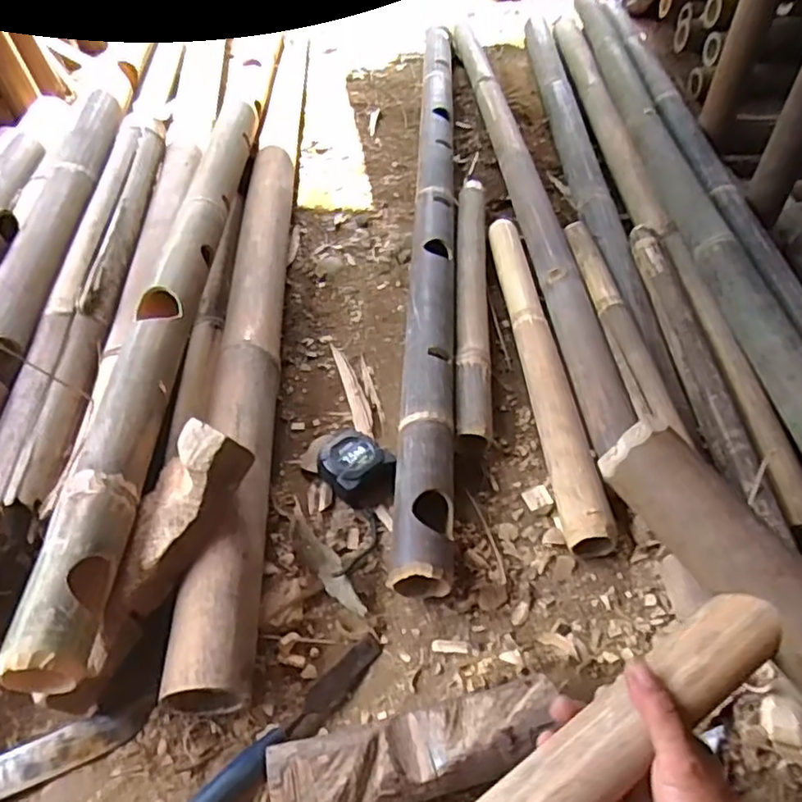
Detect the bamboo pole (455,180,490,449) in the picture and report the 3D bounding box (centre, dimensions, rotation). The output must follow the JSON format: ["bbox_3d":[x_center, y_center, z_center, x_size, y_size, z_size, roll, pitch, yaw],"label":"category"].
[{"bbox_3d":[0.116,-0.177,1.031,0.053,0.055,0.637,4,48,2],"label":"bamboo pole"}]

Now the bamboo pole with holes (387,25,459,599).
[{"bbox_3d":[0.065,-0.353,1.163,0.082,0.079,1.497,3,48,1],"label":"bamboo pole with holes"}]

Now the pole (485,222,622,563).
[{"bbox_3d":[0.201,-0.072,0.932,0.056,0.060,0.638,-1,49,-4],"label":"pole"}]

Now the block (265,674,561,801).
[{"bbox_3d":[0.019,0.325,0.577,0.270,0.058,0.075,-10,49,-11],"label":"block"}]

